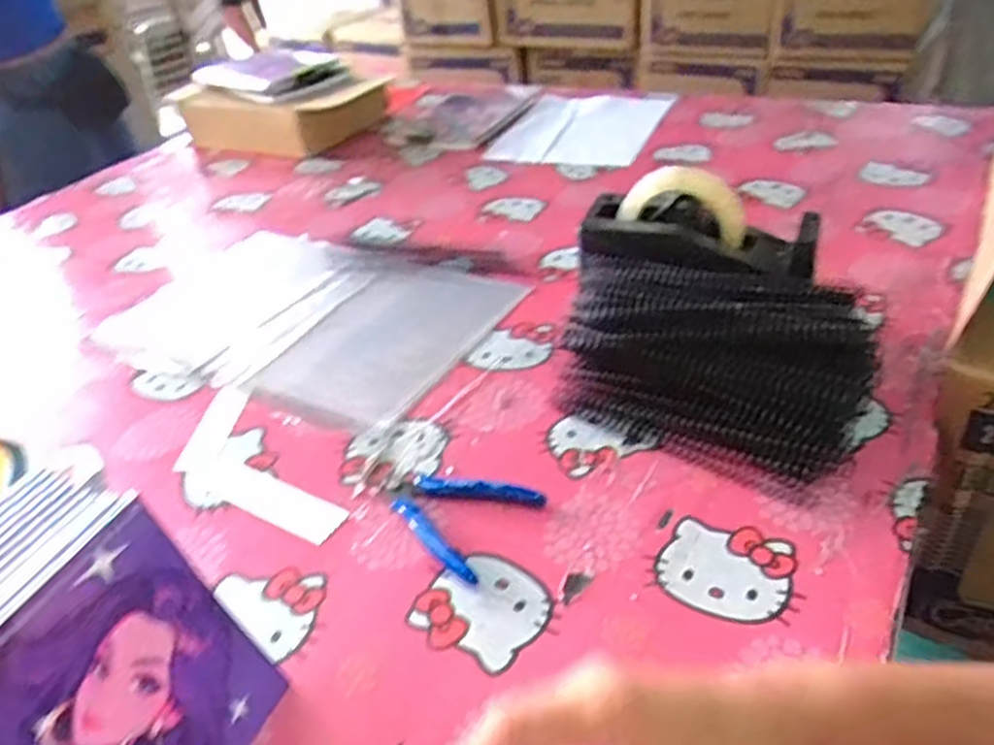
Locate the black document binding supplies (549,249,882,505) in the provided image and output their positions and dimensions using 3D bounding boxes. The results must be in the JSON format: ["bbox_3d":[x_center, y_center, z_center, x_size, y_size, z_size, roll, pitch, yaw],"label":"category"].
[{"bbox_3d":[0.166,-0.016,0.595,0.221,0.085,0.158,21,44,34],"label":"black document binding supplies"}]

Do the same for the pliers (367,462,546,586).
[{"bbox_3d":[-0.045,0.091,0.537,0.129,0.013,0.081,18,42,31],"label":"pliers"}]

